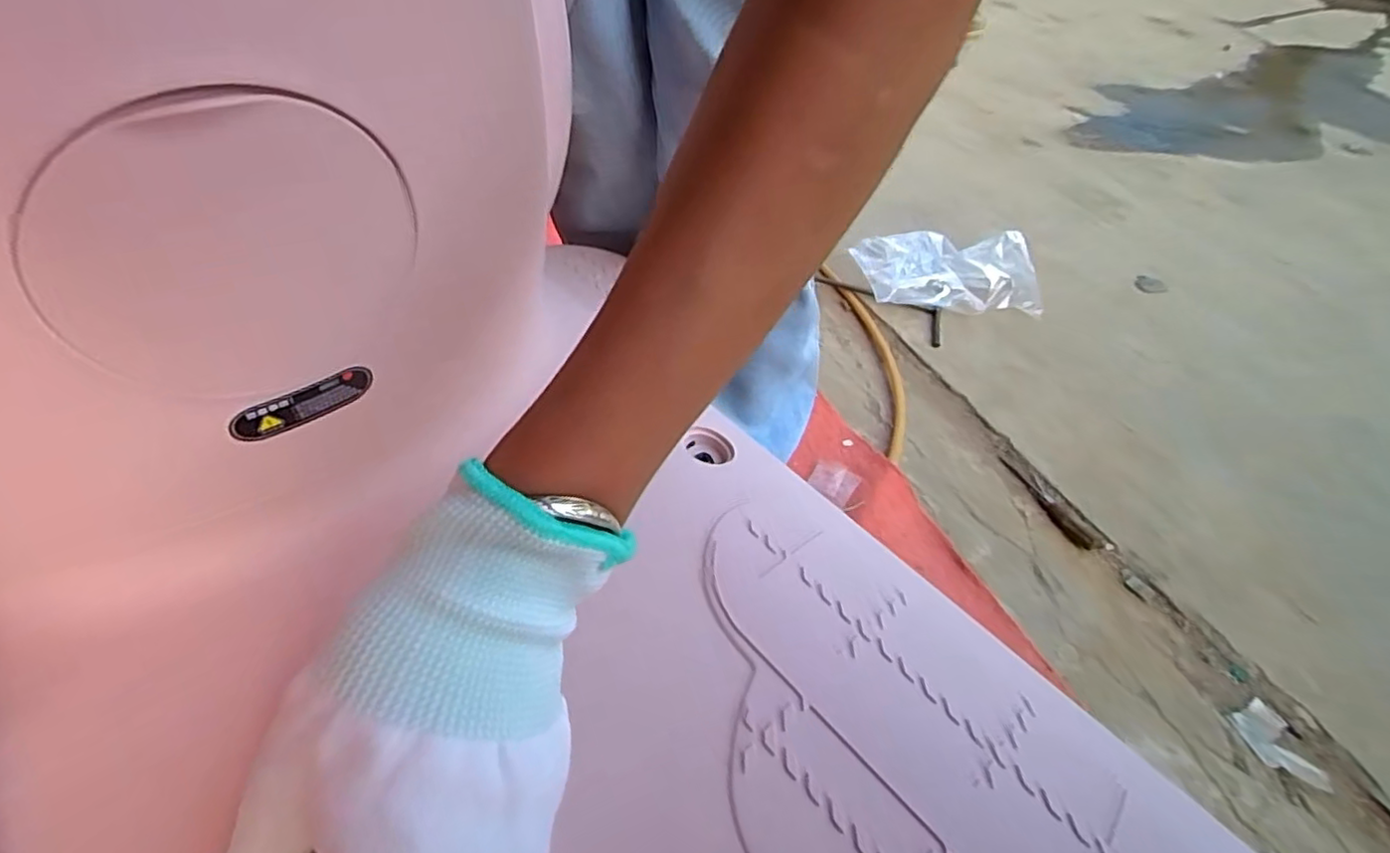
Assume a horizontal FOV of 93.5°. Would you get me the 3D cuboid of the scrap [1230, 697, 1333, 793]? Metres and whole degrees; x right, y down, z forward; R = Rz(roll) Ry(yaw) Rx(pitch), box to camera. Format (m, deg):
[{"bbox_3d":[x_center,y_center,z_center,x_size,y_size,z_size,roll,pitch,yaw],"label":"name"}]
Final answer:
[{"bbox_3d":[0.543,0.298,0.610,0.045,0.010,0.079,-5,47,-11],"label":"scrap"}]

